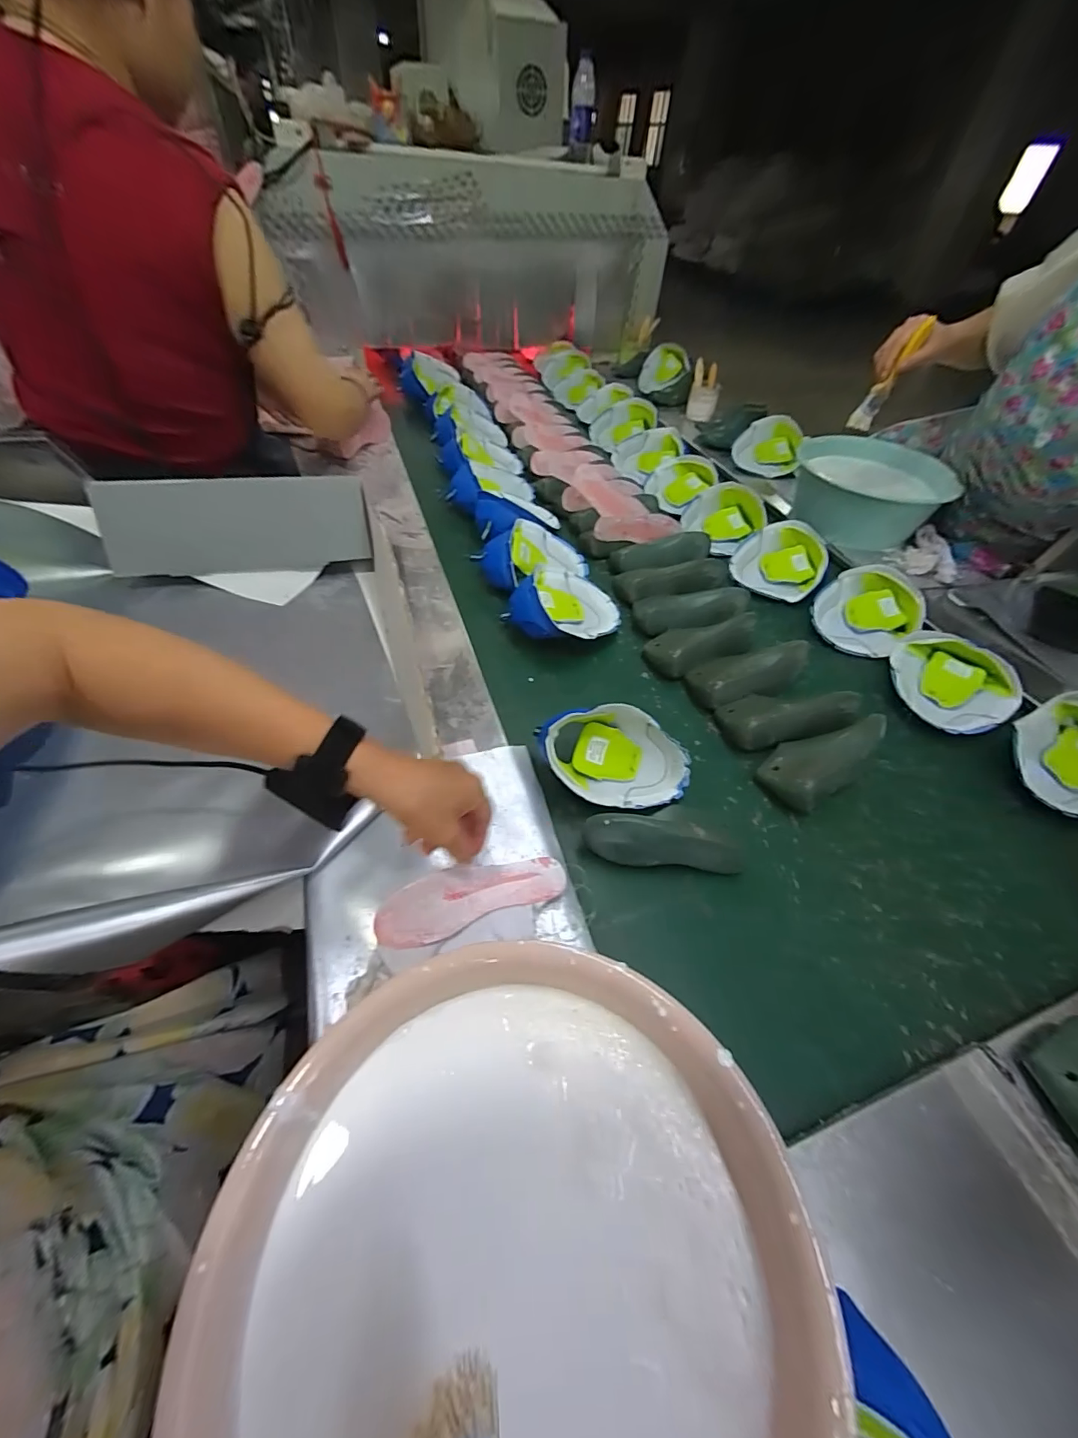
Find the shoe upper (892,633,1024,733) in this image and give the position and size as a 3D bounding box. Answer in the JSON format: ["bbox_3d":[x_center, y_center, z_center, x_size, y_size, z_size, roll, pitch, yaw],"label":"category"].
[{"bbox_3d":[0.620,-0.051,0.724,0.166,0.068,0.140,32,57,19],"label":"shoe upper"}]

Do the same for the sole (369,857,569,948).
[{"bbox_3d":[-0.065,0.169,0.466,0.178,0.008,0.062,-15,53,-18],"label":"sole"}]

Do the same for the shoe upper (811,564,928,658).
[{"bbox_3d":[0.563,-0.184,0.824,0.162,0.082,0.151,2,52,-3],"label":"shoe upper"}]

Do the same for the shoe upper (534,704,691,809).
[{"bbox_3d":[0.092,0.049,0.572,0.182,0.109,0.091,8,52,2],"label":"shoe upper"}]

